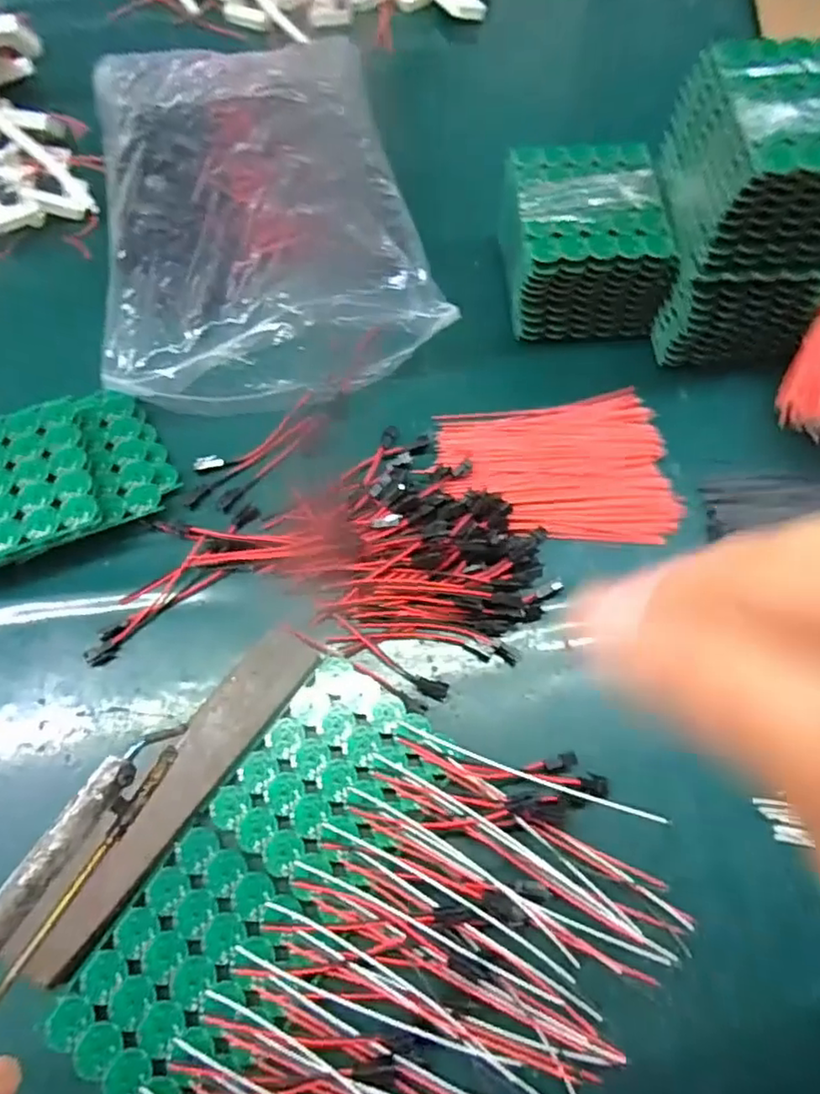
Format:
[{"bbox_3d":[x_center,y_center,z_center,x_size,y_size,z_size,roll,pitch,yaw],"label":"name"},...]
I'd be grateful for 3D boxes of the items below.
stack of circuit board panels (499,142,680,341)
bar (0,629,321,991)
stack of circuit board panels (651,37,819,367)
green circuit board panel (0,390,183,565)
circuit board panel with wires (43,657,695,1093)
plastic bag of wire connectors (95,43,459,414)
[{"bbox_3d":[0.120,-0.219,0.459,0.109,0.081,0.113,-2,68,-3],"label":"stack of circuit board panels"},{"bbox_3d":[-0.124,0.128,0.334,0.037,0.008,0.197,35,71,12],"label":"bar"},{"bbox_3d":[0.221,-0.215,0.416,0.100,0.160,0.119,-3,68,-3],"label":"stack of circuit board panels"},{"bbox_3d":[-0.234,-0.040,0.399,0.149,0.034,0.099,-27,71,-12],"label":"green circuit board panel"},{"bbox_3d":[-0.009,0.193,0.307,0.224,0.018,0.229,33,70,11],"label":"circuit board panel with wires"},{"bbox_3d":[-0.121,-0.259,0.471,0.218,0.075,0.320,-15,69,-8],"label":"plastic bag of wire connectors"}]

